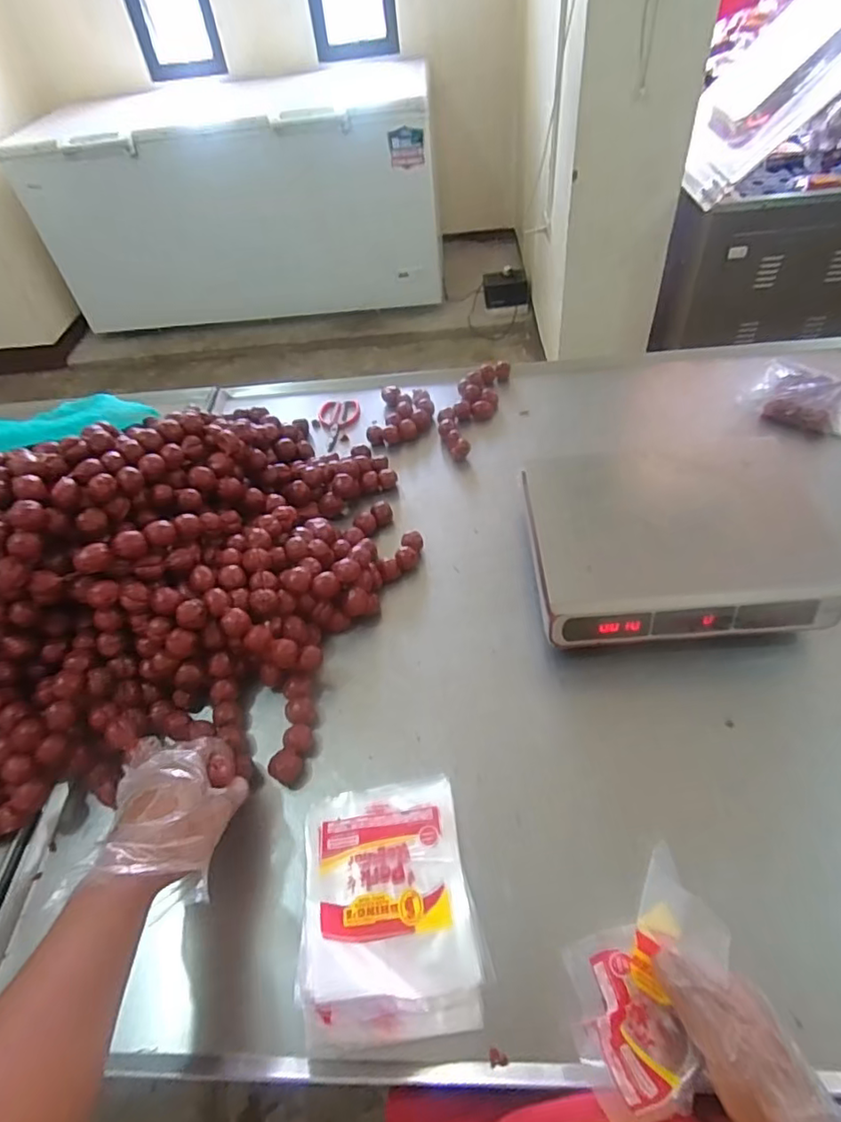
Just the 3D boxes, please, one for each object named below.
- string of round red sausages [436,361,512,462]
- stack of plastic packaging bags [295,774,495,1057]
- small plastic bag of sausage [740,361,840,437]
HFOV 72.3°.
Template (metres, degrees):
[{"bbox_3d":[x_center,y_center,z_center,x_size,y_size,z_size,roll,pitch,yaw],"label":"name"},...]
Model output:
[{"bbox_3d":[0.095,-0.291,1.092,0.086,0.035,0.277,16,54,20],"label":"string of round red sausages"},{"bbox_3d":[-0.033,0.336,0.573,0.167,0.027,0.219,-10,47,-5],"label":"stack of plastic packaging bags"},{"bbox_3d":[0.652,-0.289,0.996,0.151,0.040,0.140,30,59,28],"label":"small plastic bag of sausage"}]

